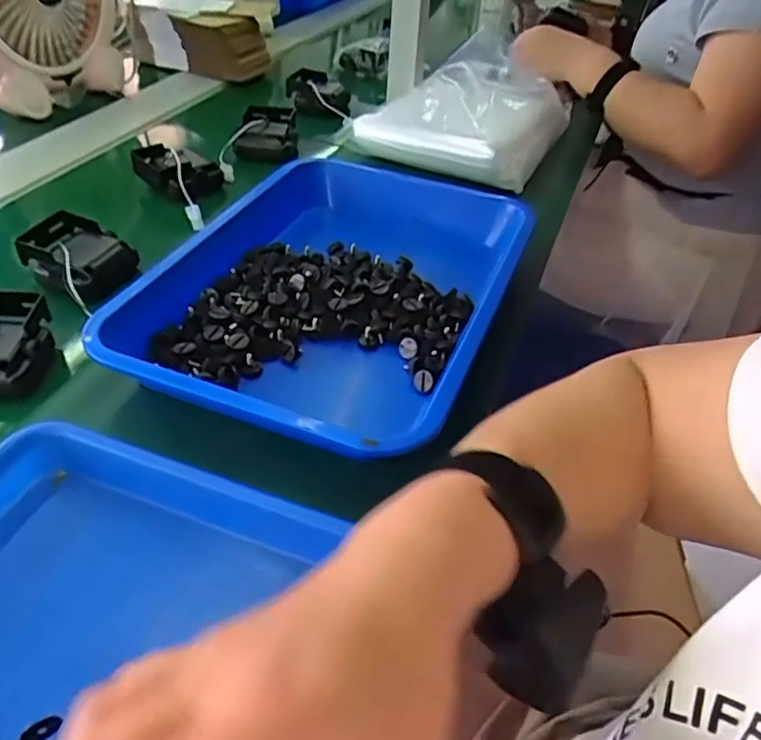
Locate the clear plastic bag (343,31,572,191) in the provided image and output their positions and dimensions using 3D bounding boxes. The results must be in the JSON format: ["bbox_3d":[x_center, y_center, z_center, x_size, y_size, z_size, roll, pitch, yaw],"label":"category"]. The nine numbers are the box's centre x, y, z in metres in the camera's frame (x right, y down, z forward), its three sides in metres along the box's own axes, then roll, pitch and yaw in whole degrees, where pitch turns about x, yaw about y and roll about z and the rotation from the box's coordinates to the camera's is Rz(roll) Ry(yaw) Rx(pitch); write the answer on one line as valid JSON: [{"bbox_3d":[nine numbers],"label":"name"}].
[{"bbox_3d":[0.120,-0.347,0.836,0.229,0.089,0.297,20,45,18],"label":"clear plastic bag"}]

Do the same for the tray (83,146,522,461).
[{"bbox_3d":[-0.046,-0.063,0.560,0.266,0.080,0.356,16,44,14],"label":"tray"}]

